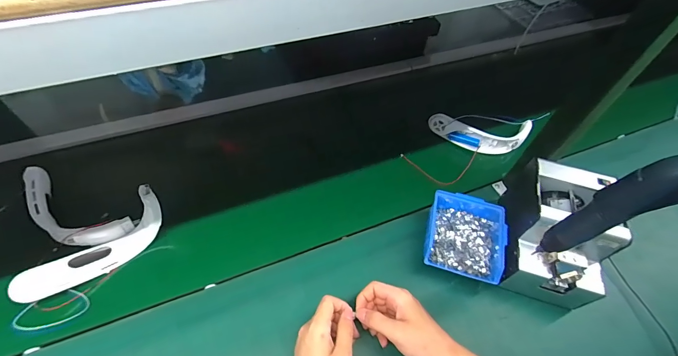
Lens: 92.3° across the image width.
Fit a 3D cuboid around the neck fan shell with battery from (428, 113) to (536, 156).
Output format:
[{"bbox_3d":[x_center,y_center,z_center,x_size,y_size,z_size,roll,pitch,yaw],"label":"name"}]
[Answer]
[{"bbox_3d":[0.321,-0.093,0.739,0.222,0.066,0.094,6,54,1],"label":"neck fan shell with battery"}]

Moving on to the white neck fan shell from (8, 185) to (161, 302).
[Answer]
[{"bbox_3d":[-0.380,0.107,0.505,0.223,0.094,0.049,-33,62,-25],"label":"white neck fan shell"}]

